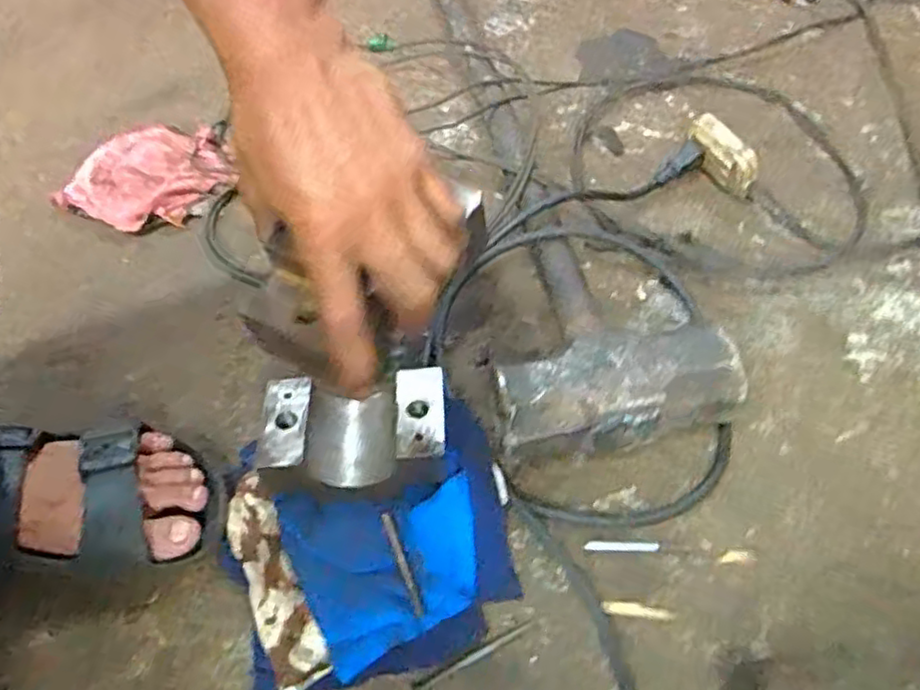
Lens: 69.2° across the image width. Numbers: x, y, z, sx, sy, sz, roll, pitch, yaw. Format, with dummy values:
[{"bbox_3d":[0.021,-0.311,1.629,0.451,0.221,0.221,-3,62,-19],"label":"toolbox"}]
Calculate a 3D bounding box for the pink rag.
[{"bbox_3d":[-0.322,-0.174,0.699,0.161,0.022,0.138,11,55,10],"label":"pink rag"}]

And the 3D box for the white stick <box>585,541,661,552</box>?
[{"bbox_3d":[0.112,0.139,0.460,0.050,0.004,0.006,1,55,2],"label":"white stick"}]

